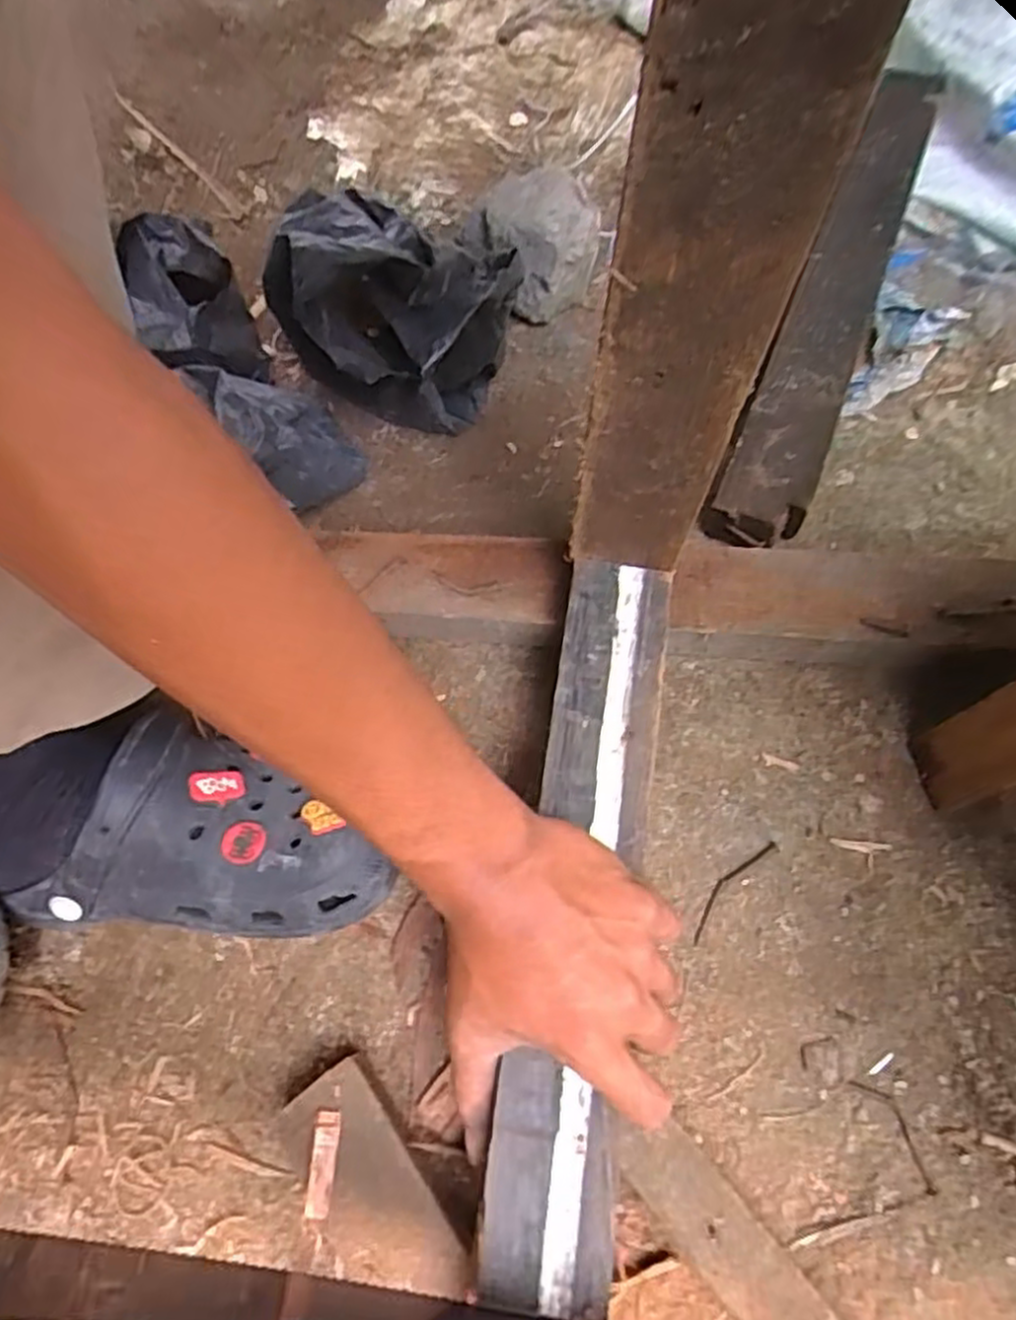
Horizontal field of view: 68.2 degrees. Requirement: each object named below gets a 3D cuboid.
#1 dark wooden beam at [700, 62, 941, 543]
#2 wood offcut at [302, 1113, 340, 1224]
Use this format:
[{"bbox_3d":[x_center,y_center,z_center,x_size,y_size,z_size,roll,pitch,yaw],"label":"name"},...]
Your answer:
[{"bbox_3d":[0.252,-0.285,0.567,0.066,0.045,0.487,22,69,12],"label":"dark wooden beam"},{"bbox_3d":[-0.084,0.227,0.339,0.010,0.005,0.040,2,64,5],"label":"wood offcut"}]

